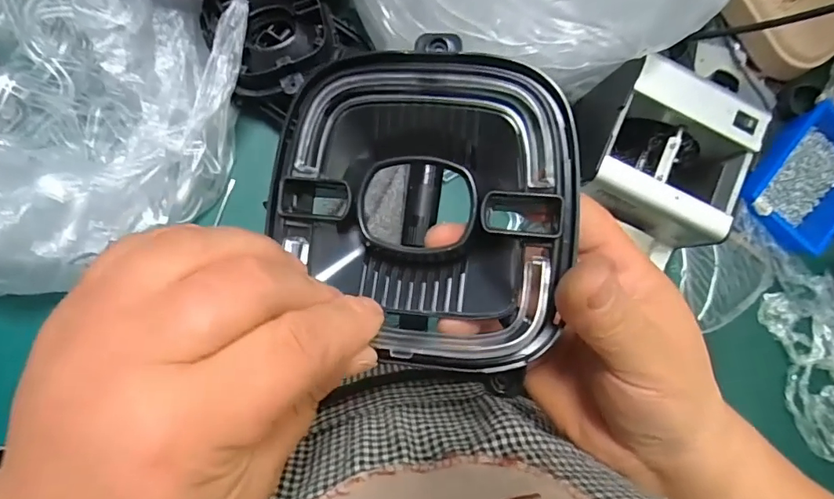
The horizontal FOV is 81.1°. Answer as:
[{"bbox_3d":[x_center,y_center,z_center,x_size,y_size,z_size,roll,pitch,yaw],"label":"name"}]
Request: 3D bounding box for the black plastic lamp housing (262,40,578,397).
[{"bbox_3d":[0.000,-0.016,0.195,0.115,0.035,0.121,3,93,11],"label":"black plastic lamp housing"}]

